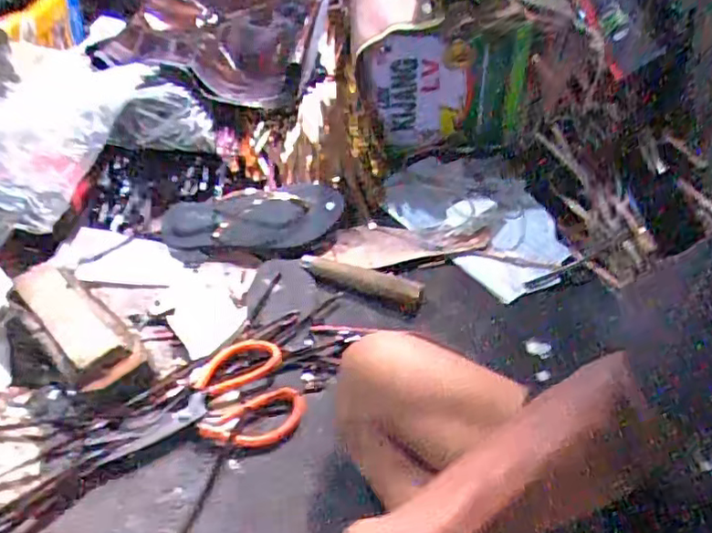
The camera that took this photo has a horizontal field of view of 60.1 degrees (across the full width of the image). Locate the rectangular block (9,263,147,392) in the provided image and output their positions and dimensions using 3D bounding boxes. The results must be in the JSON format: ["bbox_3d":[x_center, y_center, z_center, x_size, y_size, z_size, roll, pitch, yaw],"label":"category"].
[{"bbox_3d":[-0.336,0.066,0.727,0.227,0.047,0.082,33,54,31],"label":"rectangular block"}]

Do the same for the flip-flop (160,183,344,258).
[{"bbox_3d":[-0.146,-0.066,0.854,0.257,0.060,0.108,-8,45,-4],"label":"flip-flop"}]

